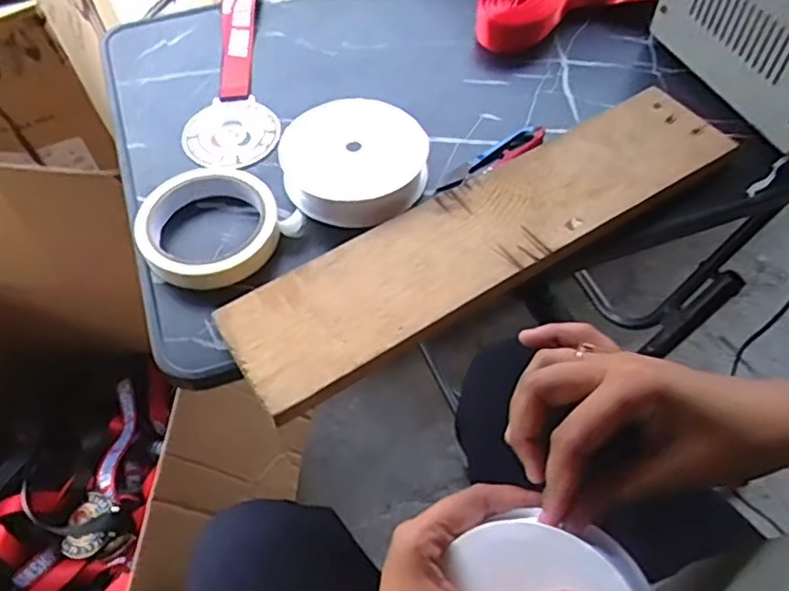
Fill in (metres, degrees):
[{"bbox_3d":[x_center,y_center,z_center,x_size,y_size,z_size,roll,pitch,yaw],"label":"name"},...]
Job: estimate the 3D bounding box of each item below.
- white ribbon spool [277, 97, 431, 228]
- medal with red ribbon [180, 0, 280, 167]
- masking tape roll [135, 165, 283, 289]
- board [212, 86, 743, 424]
[{"bbox_3d":[-0.029,-0.103,0.489,0.105,0.026,0.101,0,60,0],"label":"white ribbon spool"},{"bbox_3d":[-0.131,-0.197,0.572,0.074,0.010,0.221,2,60,1],"label":"medal with red ribbon"},{"bbox_3d":[-0.132,-0.050,0.466,0.090,0.025,0.098,0,60,0],"label":"masking tape roll"},{"bbox_3d":[0.068,-0.049,0.450,0.384,0.014,0.089,-29,64,-16],"label":"board"}]

